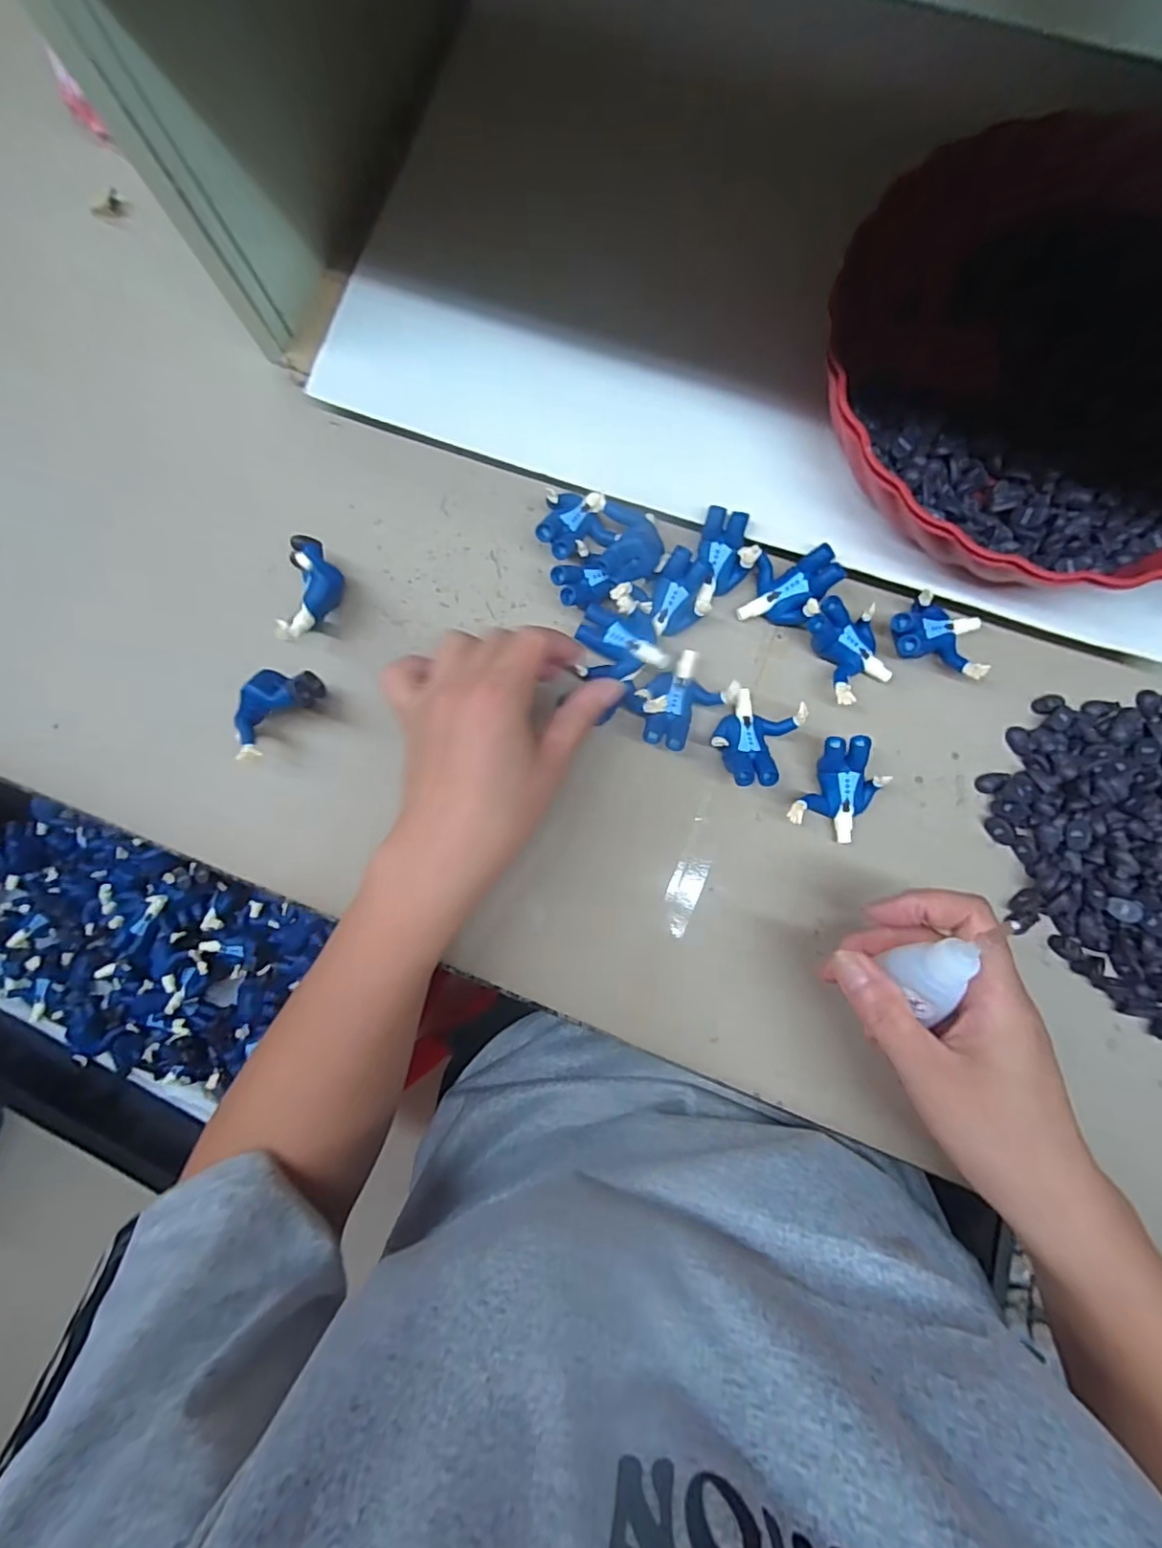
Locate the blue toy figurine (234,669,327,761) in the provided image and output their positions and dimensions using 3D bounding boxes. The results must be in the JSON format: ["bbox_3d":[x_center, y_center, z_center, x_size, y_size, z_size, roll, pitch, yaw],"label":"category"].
[{"bbox_3d":[-0.170,-0.036,0.331,0.033,0.037,0.056,42,87,6],"label":"blue toy figurine"}]

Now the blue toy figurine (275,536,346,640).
[{"bbox_3d":[-0.153,-0.106,0.334,0.026,0.030,0.070,1,71,2],"label":"blue toy figurine"}]

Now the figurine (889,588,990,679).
[{"bbox_3d":[0.197,-0.077,0.328,0.054,0.026,0.042,16,85,4],"label":"figurine"}]

